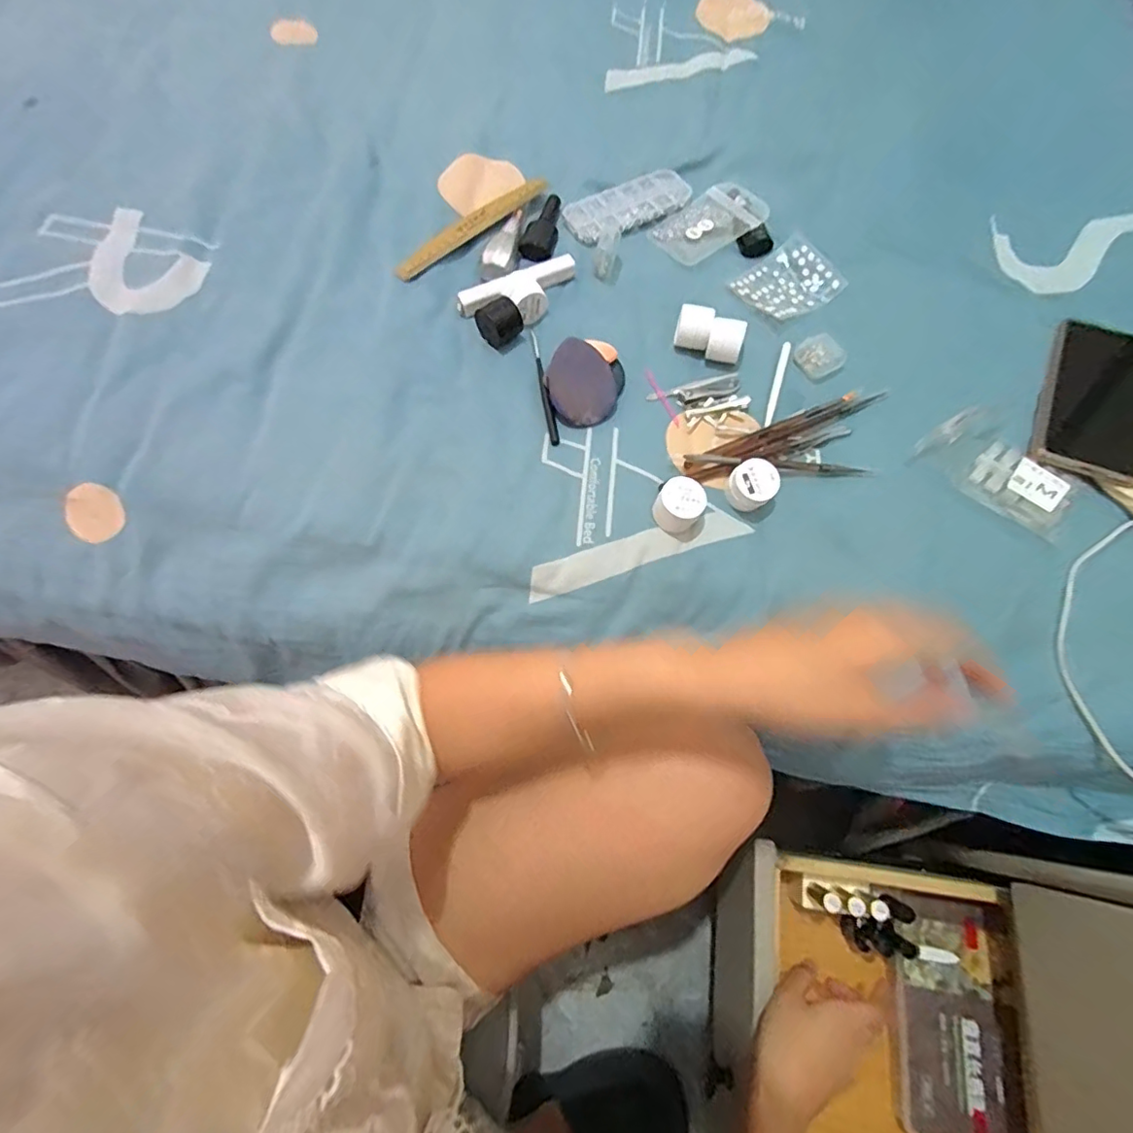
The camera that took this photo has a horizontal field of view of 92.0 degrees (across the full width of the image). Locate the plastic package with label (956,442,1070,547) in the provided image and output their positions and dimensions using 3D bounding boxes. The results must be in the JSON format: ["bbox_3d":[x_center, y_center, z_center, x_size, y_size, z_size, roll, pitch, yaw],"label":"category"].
[{"bbox_3d":[0.354,-0.062,0.427,0.076,0.013,0.067,42,75,12],"label":"plastic package with label"}]

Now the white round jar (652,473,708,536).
[{"bbox_3d":[0.085,-0.045,0.413,0.033,0.030,0.033,0,71,-1],"label":"white round jar"}]

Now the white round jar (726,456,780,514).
[{"bbox_3d":[0.143,-0.062,0.422,0.034,0.025,0.034,0,71,-1],"label":"white round jar"}]

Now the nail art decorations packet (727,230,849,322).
[{"bbox_3d":[0.207,-0.265,0.507,0.088,0.013,0.070,-34,75,-12],"label":"nail art decorations packet"}]

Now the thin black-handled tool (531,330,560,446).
[{"bbox_3d":[-0.020,-0.155,0.462,0.008,0.010,0.118,-11,71,-5],"label":"thin black-handled tool"}]

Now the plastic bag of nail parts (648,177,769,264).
[{"bbox_3d":[0.143,-0.337,0.532,0.115,0.005,0.064,-40,76,-14],"label":"plastic bag of nail parts"}]

